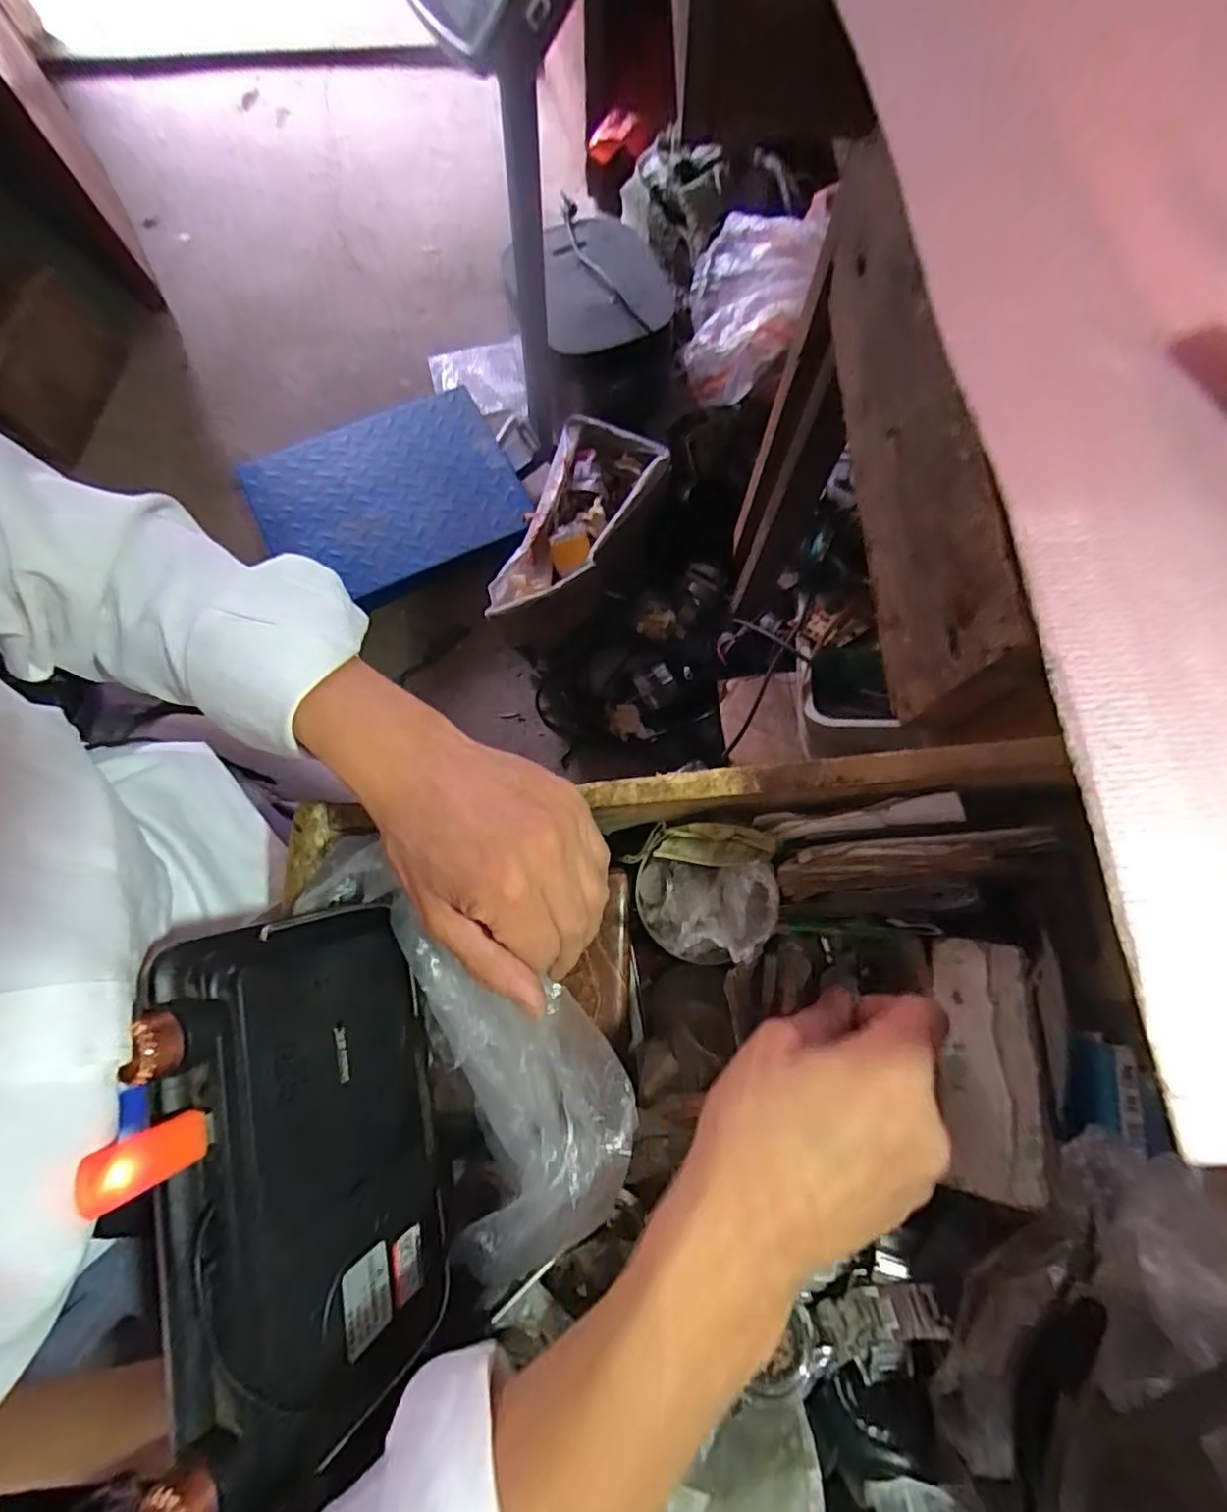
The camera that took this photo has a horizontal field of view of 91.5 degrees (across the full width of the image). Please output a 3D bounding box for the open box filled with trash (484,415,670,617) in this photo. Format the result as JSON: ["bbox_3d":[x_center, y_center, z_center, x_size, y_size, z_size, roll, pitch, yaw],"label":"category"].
[{"bbox_3d":[-0.066,-0.370,0.977,0.172,0.109,0.378,26,77,6],"label":"open box filled with trash"}]

